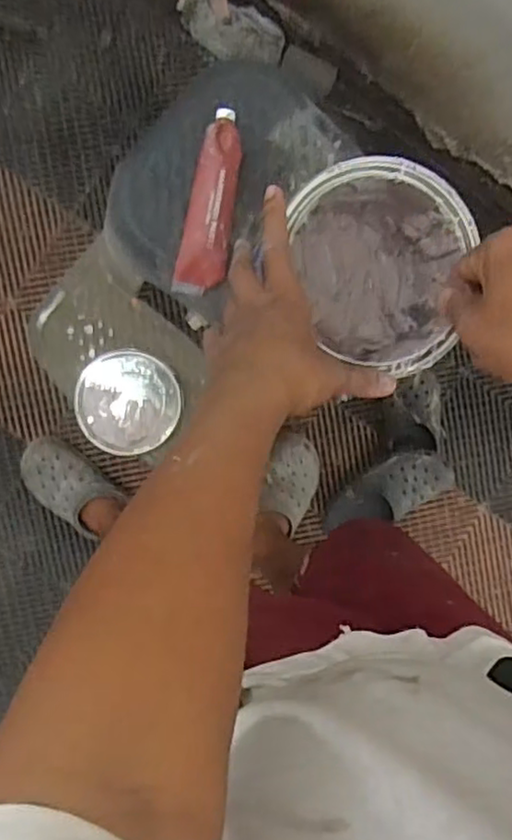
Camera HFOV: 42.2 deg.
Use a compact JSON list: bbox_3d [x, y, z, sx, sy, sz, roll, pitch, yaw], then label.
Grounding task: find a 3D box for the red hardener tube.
[{"bbox_3d":[-0.044,-0.216,0.668,0.048,0.023,0.179,12,94,-6],"label":"red hardener tube"}]

